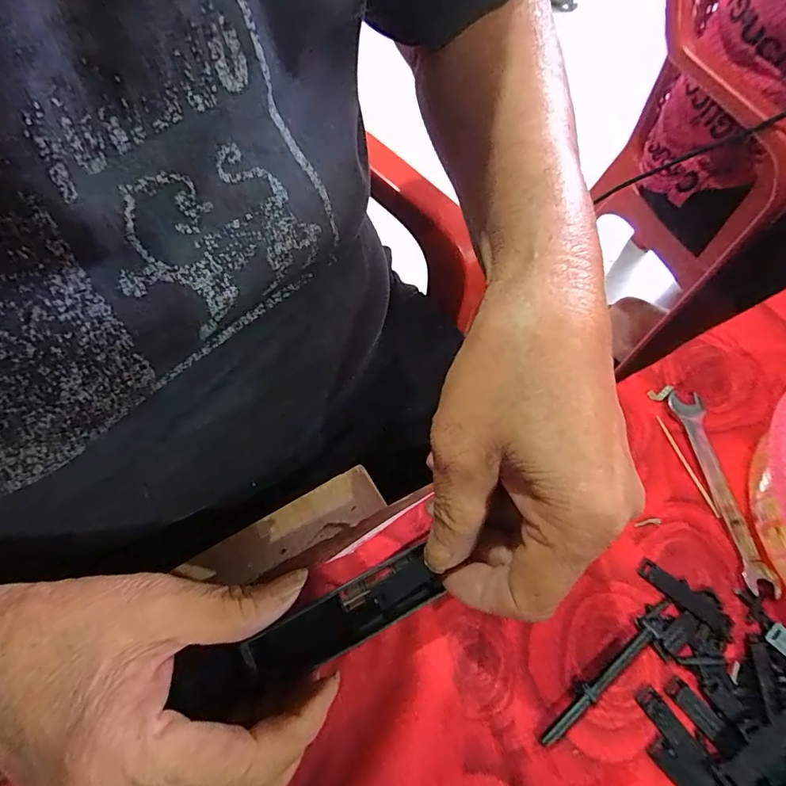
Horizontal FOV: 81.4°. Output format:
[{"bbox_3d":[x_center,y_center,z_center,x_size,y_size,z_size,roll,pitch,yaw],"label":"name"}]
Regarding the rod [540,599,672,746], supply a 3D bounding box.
[{"bbox_3d":[0.104,0.131,0.217,0.093,0.005,0.009,-32,69,-18],"label":"rod"}]

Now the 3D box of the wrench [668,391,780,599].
[{"bbox_3d":[0.188,0.052,0.263,0.017,0.004,0.114,-3,63,-5],"label":"wrench"}]

